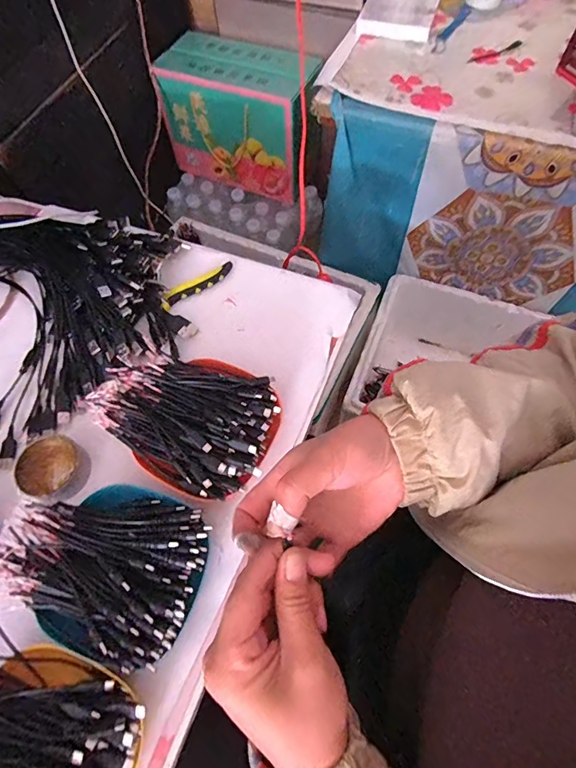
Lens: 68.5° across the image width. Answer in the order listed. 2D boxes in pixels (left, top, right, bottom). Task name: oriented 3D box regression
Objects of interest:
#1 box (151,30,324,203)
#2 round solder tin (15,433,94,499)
[{"bbox_3d":[-0.098,-0.598,0.960,0.315,0.232,0.181,28,68,14],"label":"box"},{"bbox_3d":[-0.243,0.085,0.435,0.064,0.022,0.074,-35,68,-15],"label":"round solder tin"}]

